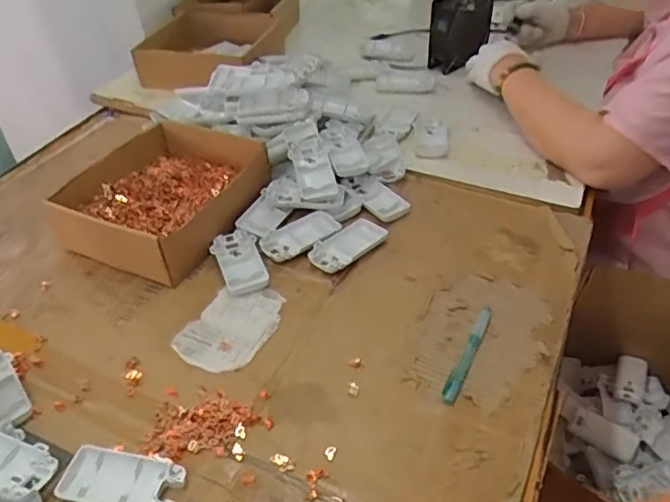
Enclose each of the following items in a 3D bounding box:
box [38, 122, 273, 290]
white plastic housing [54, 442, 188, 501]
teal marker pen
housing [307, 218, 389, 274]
[{"bbox_3d":[-0.211,-0.070,0.730,0.201,0.062,0.223,25,48,23],"label":"box"},{"bbox_3d":[-0.170,0.184,0.474,0.094,0.011,0.050,10,44,9],"label":"white plastic housing"},{"bbox_3d":[0.131,0.099,0.574,0.015,0.011,0.128,20,47,19],"label":"teal marker pen"},{"bbox_3d":[0.015,-0.009,0.682,0.097,0.006,0.049,-33,53,-31],"label":"housing"}]

